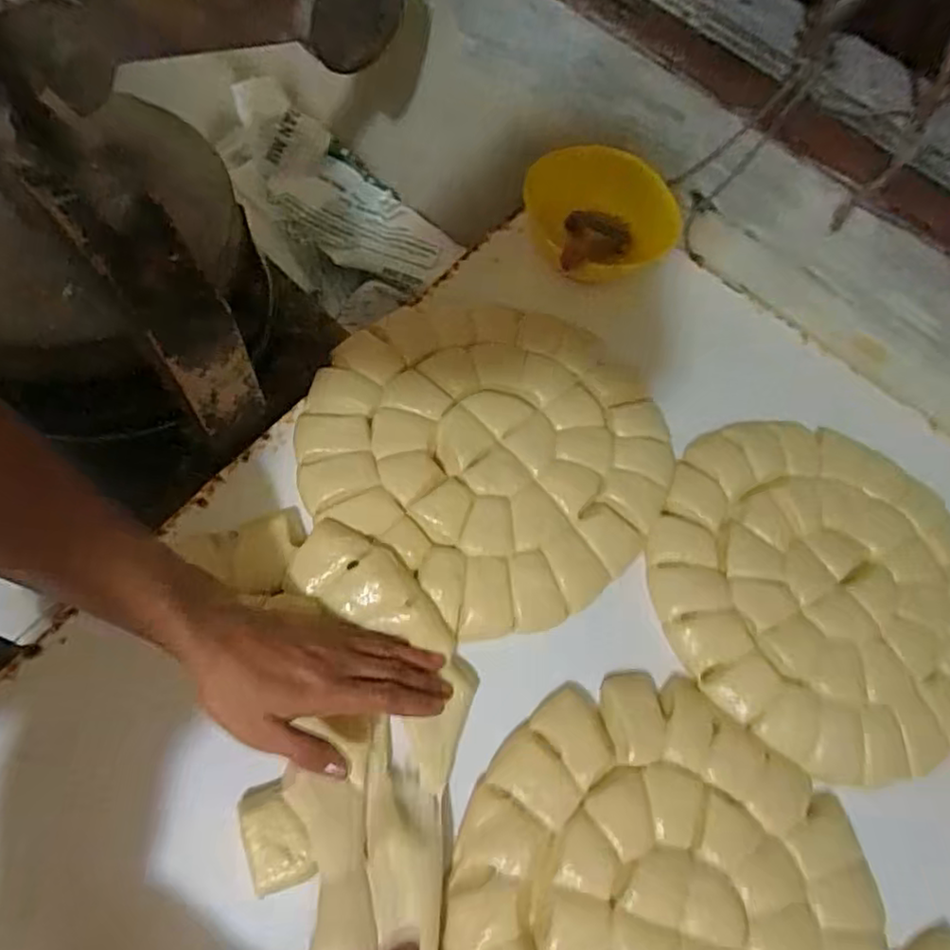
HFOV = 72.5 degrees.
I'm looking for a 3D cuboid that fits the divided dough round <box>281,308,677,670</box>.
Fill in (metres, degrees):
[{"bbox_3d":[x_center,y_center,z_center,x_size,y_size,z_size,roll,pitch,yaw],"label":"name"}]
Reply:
[{"bbox_3d":[0.012,-0.020,0.578,0.325,0.041,0.307,3,68,-7],"label":"divided dough round"}]

